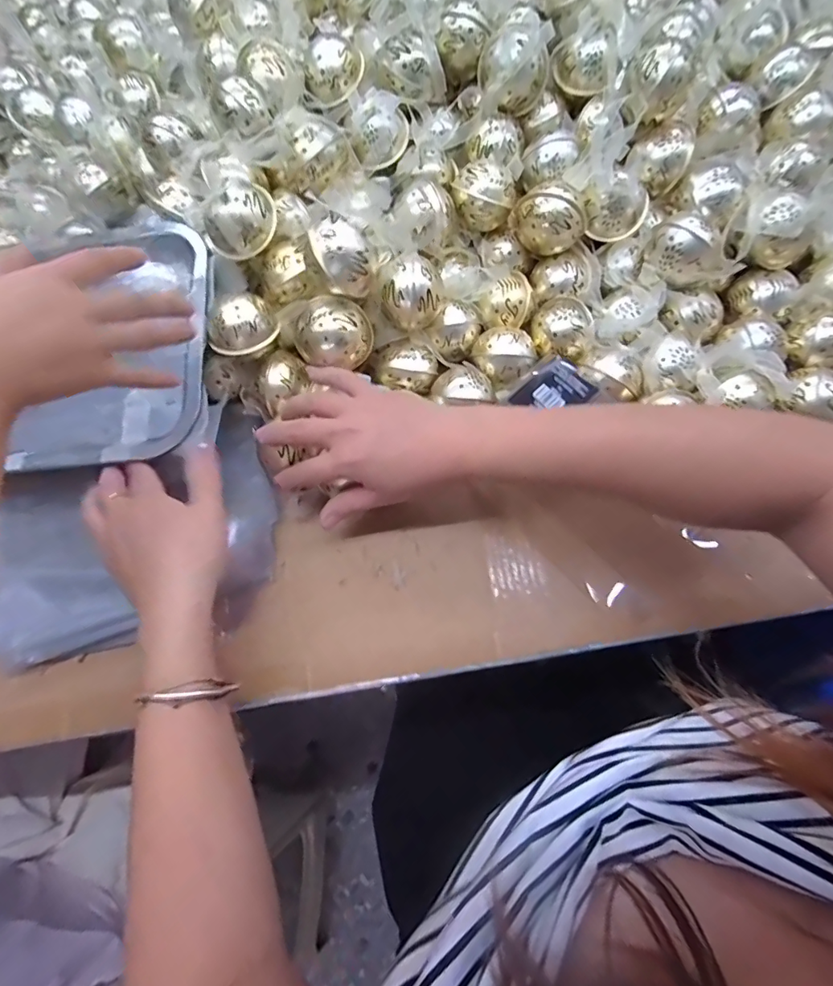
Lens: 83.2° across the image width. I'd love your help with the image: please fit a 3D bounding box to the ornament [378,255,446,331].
[{"bbox_3d":[-0.003,-0.158,0.377,0.050,0.052,0.057,4,69,4],"label":"ornament"}]

